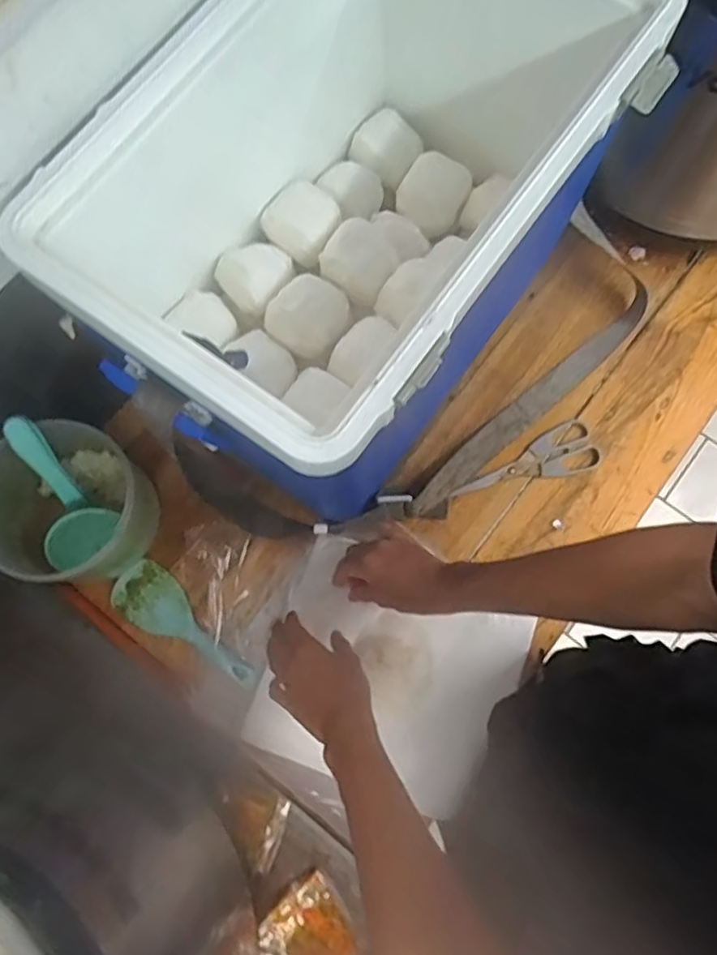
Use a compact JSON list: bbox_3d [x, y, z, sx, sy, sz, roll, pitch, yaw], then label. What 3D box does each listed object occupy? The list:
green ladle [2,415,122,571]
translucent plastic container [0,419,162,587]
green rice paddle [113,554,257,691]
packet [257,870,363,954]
[{"bbox_3d":[-0.329,0.015,0.668,0.022,0.182,0.083,17,47,33],"label":"green ladle"},{"bbox_3d":[-0.307,0.032,0.668,0.130,0.145,0.158,18,78,6],"label":"translucent plastic container"},{"bbox_3d":[-0.193,0.164,0.706,0.193,0.017,0.066,29,79,8],"label":"green rice paddle"},{"bbox_3d":[-0.045,0.434,0.586,0.079,0.010,0.082,-39,79,-8],"label":"packet"}]

